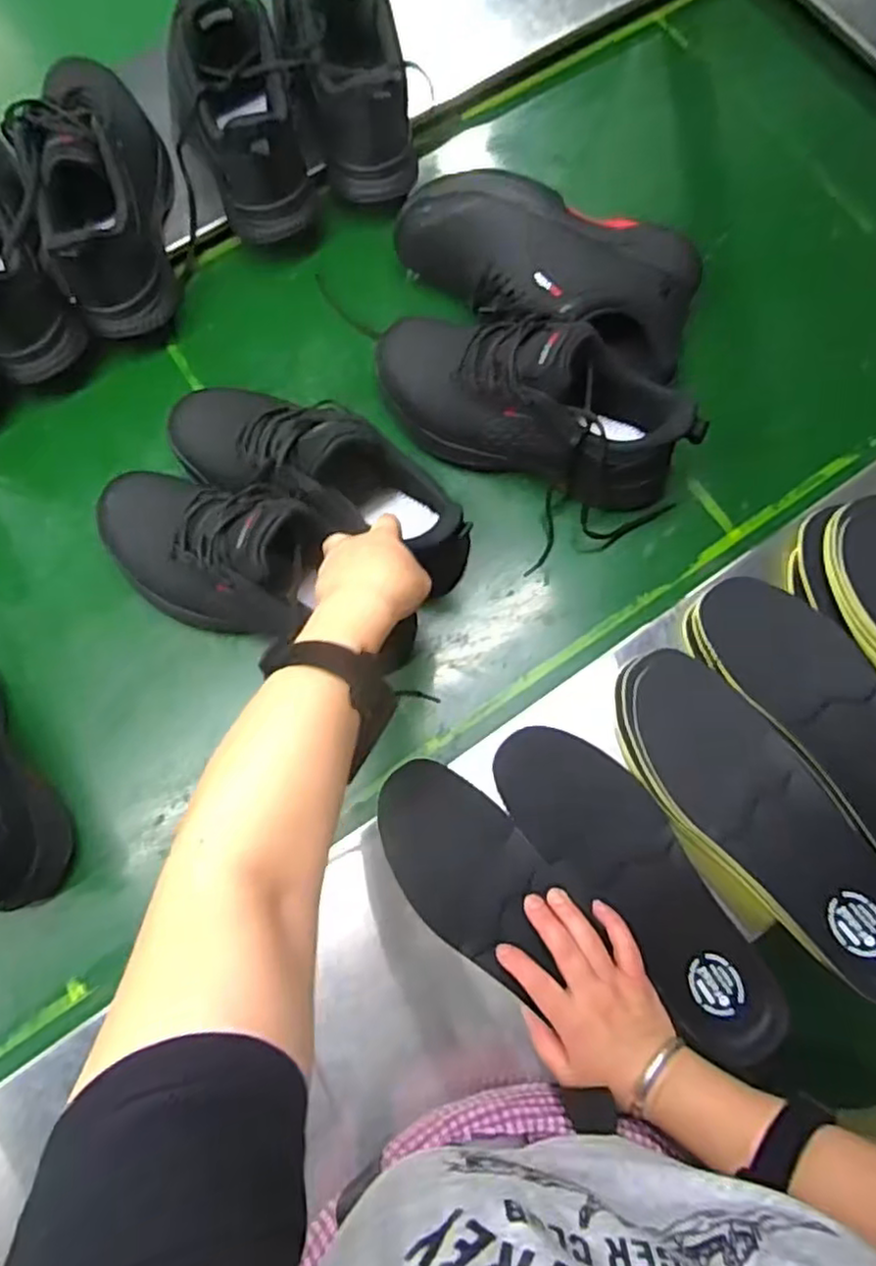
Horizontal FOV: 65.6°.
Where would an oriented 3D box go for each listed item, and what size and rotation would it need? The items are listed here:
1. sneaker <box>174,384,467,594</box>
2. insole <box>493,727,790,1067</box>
[{"bbox_3d":[-0.108,-0.133,0.561,0.286,0.141,0.088,31,78,7],"label":"sneaker"},{"bbox_3d":[0.149,0.183,0.506,0.087,0.013,0.270,-37,77,-8],"label":"insole"}]

